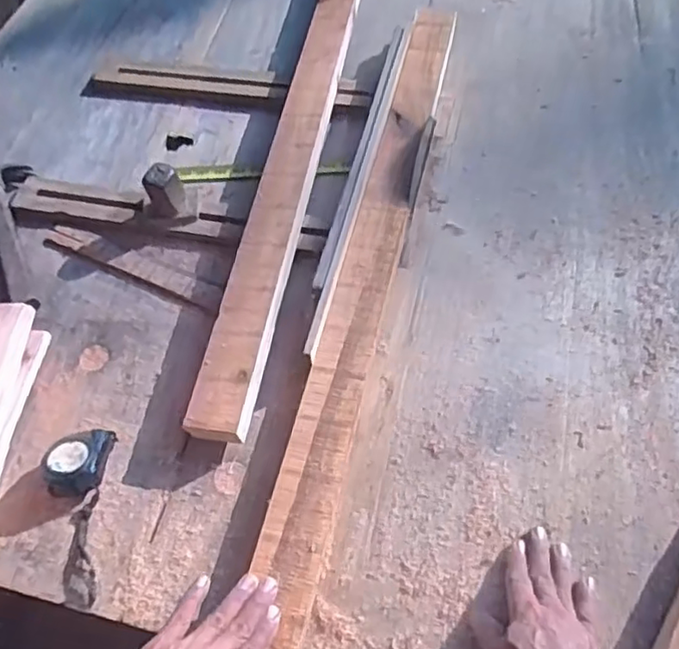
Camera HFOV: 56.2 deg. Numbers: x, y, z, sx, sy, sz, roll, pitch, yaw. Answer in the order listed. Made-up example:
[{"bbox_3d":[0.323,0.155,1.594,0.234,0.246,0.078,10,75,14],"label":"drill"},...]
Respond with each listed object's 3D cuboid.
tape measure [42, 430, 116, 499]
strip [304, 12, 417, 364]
[{"bbox_3d":[-0.268,0.140,0.647,0.054,0.046,0.070,2,57,7],"label":"tape measure"},{"bbox_3d":[0.040,-0.217,0.823,0.012,0.018,0.605,9,58,11],"label":"strip"}]

